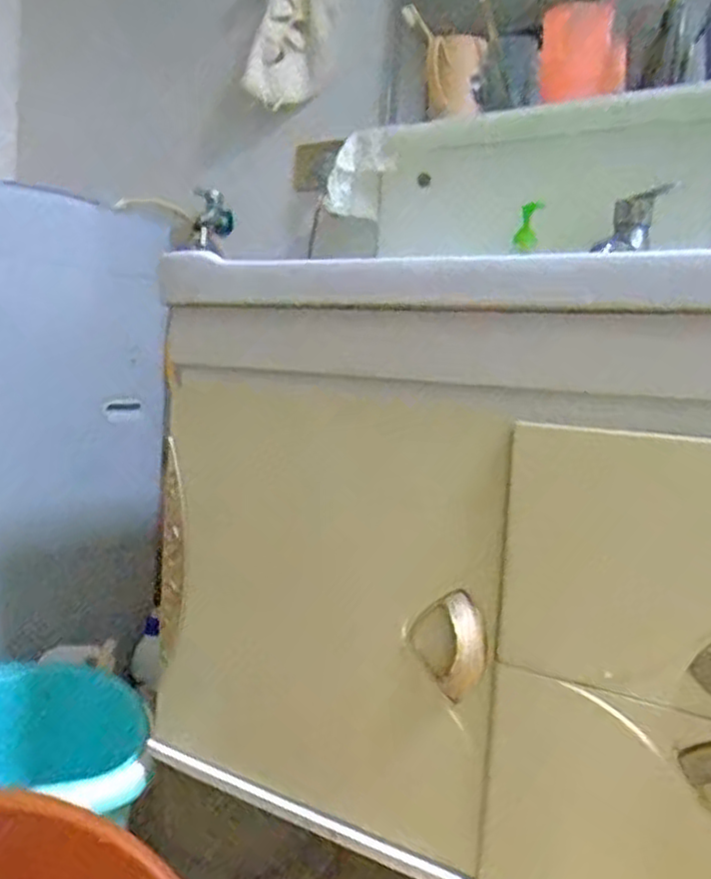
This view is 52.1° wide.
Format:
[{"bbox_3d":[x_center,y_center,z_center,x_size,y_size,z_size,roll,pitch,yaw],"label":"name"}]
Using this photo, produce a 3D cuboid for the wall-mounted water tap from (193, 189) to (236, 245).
[{"bbox_3d":[-0.252,-0.396,1.298,0.071,0.085,0.040,3,5,-11],"label":"wall-mounted water tap"}]

